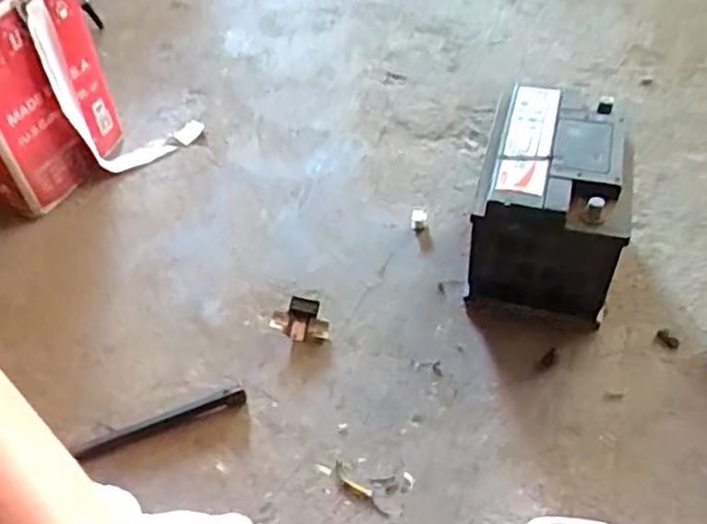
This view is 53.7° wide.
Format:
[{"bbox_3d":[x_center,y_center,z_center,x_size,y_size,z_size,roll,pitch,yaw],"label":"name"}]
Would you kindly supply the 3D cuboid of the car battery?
[{"bbox_3d":[0.236,-0.062,0.875,0.166,0.209,0.222,6,49,11],"label":"car battery"}]

